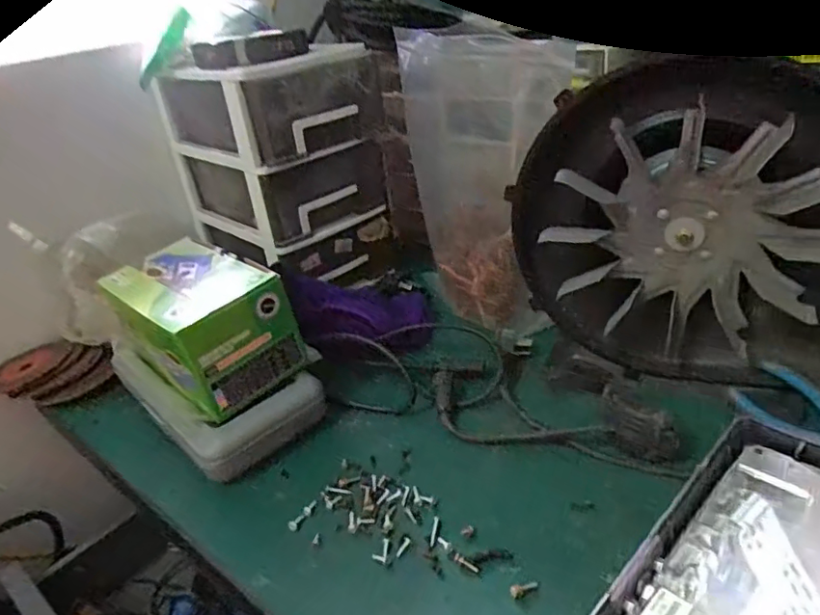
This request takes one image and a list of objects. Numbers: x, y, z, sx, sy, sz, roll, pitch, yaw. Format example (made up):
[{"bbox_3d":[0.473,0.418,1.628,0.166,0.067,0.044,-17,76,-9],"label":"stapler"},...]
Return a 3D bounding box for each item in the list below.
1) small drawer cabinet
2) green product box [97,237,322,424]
[{"bbox_3d":[-0.160,-0.181,0.718,0.202,0.261,0.212,-23,34,-26],"label":"small drawer cabinet"},{"bbox_3d":[-0.189,0.010,0.541,0.109,0.096,0.161,-31,38,-35],"label":"green product box"}]

